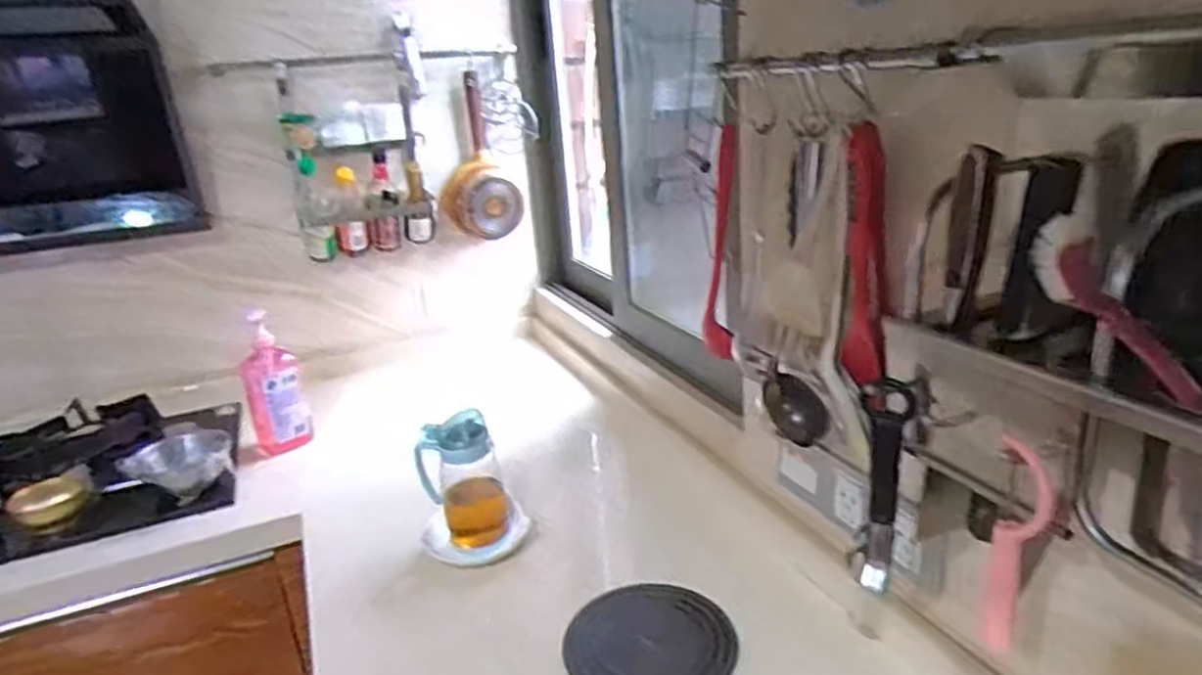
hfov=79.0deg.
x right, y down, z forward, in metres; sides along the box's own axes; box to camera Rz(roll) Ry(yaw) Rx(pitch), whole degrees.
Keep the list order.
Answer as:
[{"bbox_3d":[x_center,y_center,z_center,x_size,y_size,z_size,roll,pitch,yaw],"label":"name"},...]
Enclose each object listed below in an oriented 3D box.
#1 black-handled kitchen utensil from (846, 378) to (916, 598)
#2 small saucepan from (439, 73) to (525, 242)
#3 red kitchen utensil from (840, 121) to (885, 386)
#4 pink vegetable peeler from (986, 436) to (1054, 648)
[{"bbox_3d":[0.217,0.116,0.567,0.028,0.167,0.033,-20,25,-35],"label":"black-handled kitchen utensil"},{"bbox_3d":[-0.277,-0.383,1.579,0.175,0.335,0.071,-16,19,-26],"label":"small saucepan"},{"bbox_3d":[0.245,-0.072,0.672,0.029,0.231,0.025,-13,21,-20],"label":"red kitchen utensil"},{"bbox_3d":[0.258,0.136,0.452,0.010,0.149,0.031,-19,24,-33],"label":"pink vegetable peeler"}]

